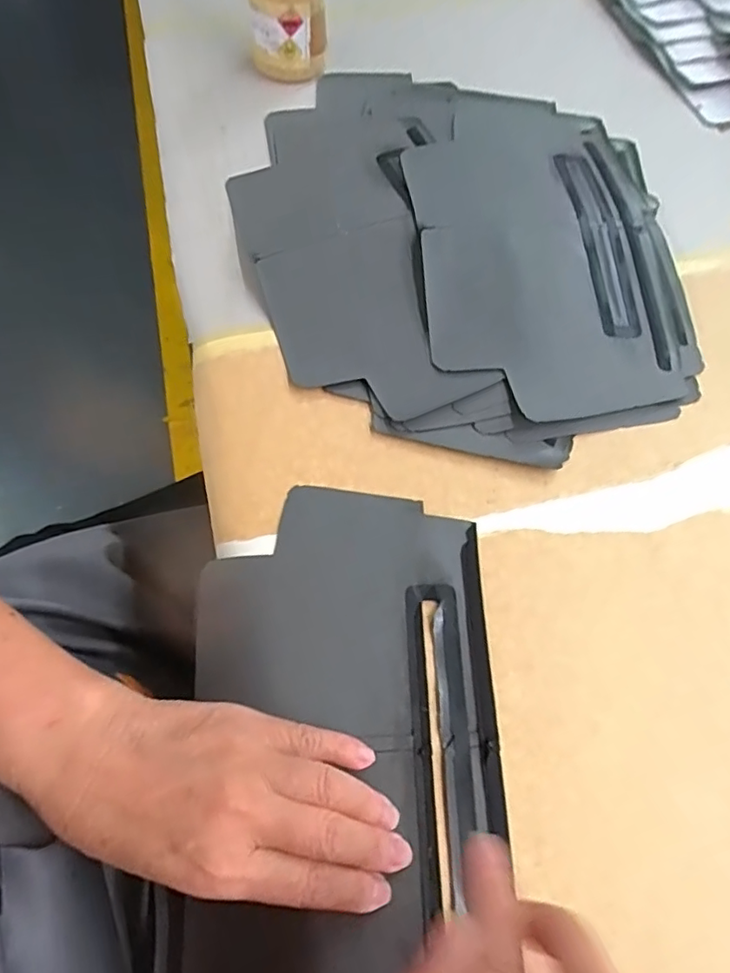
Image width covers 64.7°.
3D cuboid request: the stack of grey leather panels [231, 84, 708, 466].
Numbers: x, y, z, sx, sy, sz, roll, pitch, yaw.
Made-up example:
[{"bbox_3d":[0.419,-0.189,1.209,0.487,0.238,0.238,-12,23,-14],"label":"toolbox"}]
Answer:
[{"bbox_3d":[0.071,-0.188,0.428,0.308,0.027,0.350,-2,68,-2],"label":"stack of grey leather panels"}]

